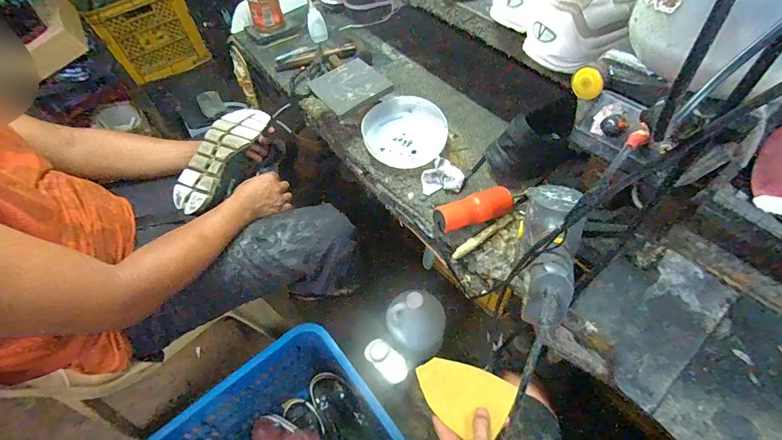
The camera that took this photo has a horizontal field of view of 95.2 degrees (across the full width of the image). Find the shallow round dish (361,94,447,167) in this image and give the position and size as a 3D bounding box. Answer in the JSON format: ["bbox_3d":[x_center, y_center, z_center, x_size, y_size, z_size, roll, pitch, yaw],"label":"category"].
[{"bbox_3d":[0.025,-0.166,0.660,0.149,0.041,0.143,-2,56,3],"label":"shallow round dish"}]

